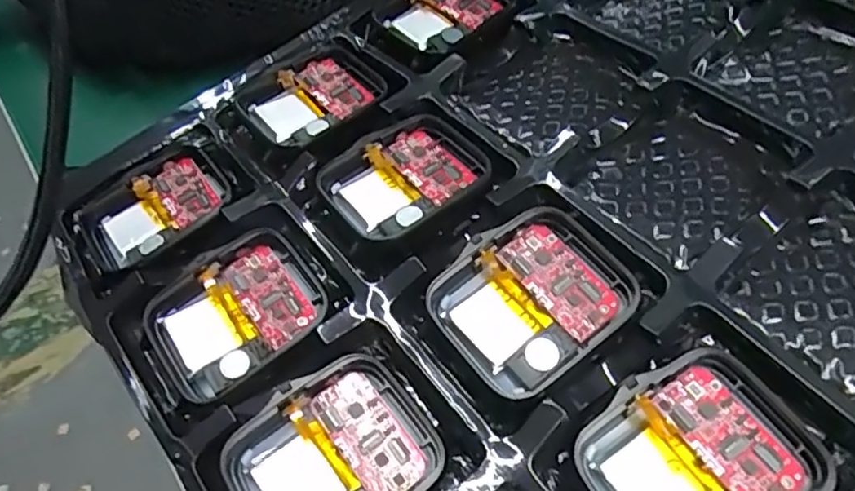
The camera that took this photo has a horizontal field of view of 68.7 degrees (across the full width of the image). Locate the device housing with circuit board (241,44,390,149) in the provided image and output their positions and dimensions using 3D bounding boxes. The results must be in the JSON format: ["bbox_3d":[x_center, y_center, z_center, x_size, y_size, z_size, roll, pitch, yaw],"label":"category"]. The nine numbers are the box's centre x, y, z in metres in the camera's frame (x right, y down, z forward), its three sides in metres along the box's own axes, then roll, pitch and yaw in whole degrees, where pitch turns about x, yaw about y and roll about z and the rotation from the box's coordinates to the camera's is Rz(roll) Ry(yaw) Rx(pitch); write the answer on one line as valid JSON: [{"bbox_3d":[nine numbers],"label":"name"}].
[{"bbox_3d":[-0.036,-0.048,0.199,0.042,0.010,0.036,-33,59,-14],"label":"device housing with circuit board"}]

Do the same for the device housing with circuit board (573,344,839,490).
[{"bbox_3d":[0.055,0.043,0.126,0.042,0.006,0.036,-33,59,-14],"label":"device housing with circuit board"}]

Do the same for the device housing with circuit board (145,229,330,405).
[{"bbox_3d":[-0.049,0.017,0.162,0.043,0.007,0.034,-34,59,-15],"label":"device housing with circuit board"}]

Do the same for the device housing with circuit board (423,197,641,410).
[{"bbox_3d":[0.025,0.012,0.148,0.043,0.009,0.036,-33,59,-14],"label":"device housing with circuit board"}]

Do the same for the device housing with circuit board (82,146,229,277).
[{"bbox_3d":[-0.081,-0.010,0.186,0.042,0.012,0.035,-34,59,-15],"label":"device housing with circuit board"}]

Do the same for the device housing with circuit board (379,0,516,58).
[{"bbox_3d":[0.009,-0.082,0.215,0.046,0.009,0.034,-38,60,-17],"label":"device housing with circuit board"}]

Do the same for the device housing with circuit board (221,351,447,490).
[{"bbox_3d":[-0.020,0.047,0.138,0.043,0.008,0.035,-35,59,-15],"label":"device housing with circuit board"}]

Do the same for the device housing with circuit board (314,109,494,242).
[{"bbox_3d":[-0.005,-0.020,0.175,0.044,0.009,0.035,-35,59,-15],"label":"device housing with circuit board"}]

